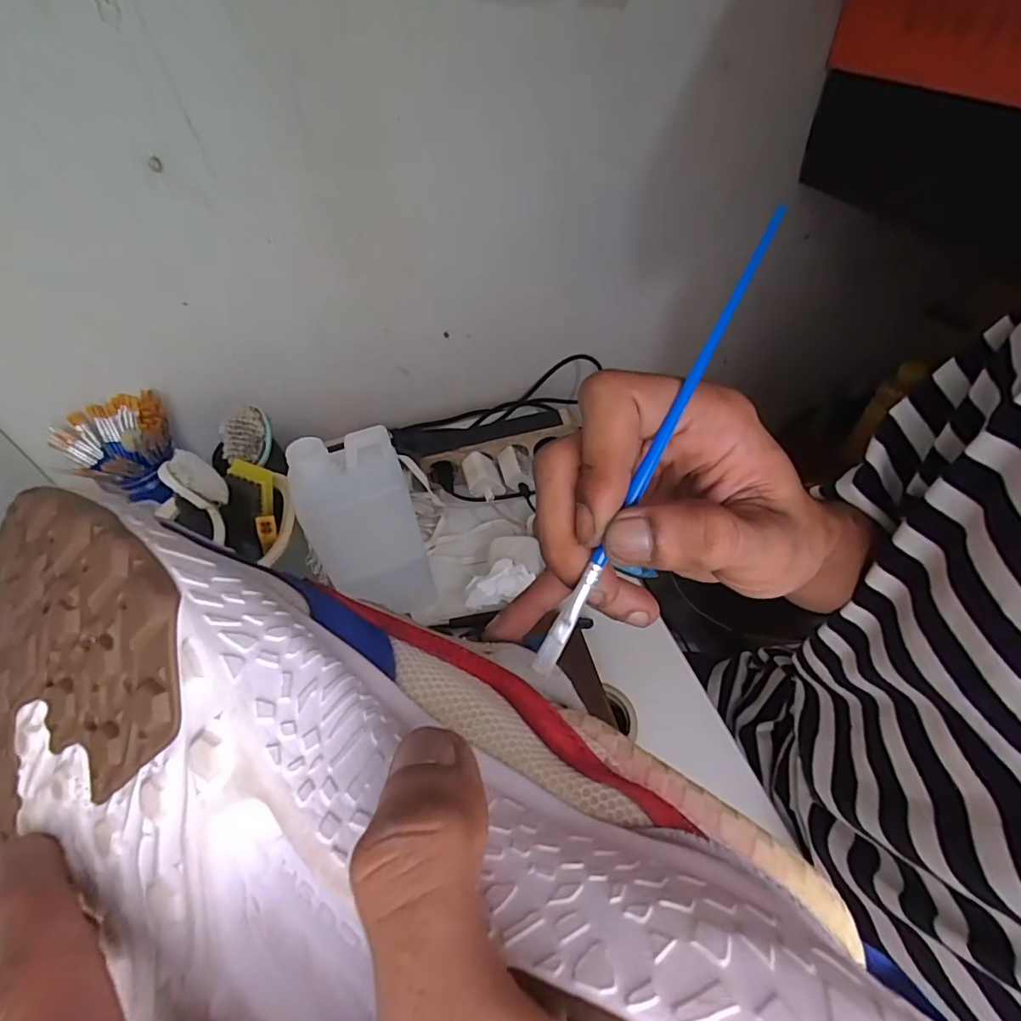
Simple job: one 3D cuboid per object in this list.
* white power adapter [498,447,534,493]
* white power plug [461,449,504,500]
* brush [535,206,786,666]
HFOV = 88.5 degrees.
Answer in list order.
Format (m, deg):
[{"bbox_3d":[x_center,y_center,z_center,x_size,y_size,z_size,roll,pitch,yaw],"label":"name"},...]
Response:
[{"bbox_3d":[0.007,-0.051,0.621,0.038,0.028,0.057,-9,47,-3],"label":"white power adapter"},{"bbox_3d":[-0.033,-0.042,0.615,0.041,0.030,0.057,-16,48,-9],"label":"white power plug"},{"bbox_3d":[0.047,-0.020,0.168,0.006,0.004,0.164,29,94,28],"label":"brush"}]

